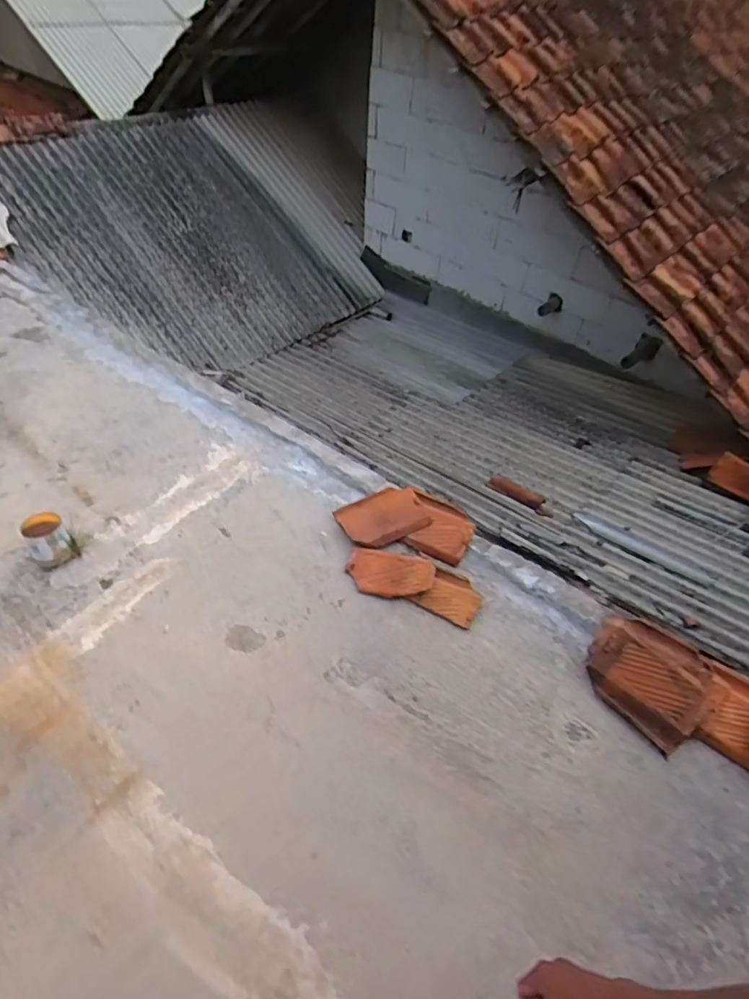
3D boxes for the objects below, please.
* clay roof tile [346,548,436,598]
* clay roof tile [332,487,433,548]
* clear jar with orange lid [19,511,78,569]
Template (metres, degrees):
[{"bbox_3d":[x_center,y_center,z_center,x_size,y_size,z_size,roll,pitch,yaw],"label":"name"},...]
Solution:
[{"bbox_3d":[0.054,0.244,1.755,0.280,0.039,0.152,7,47,1],"label":"clay roof tile"},{"bbox_3d":[0.029,0.062,1.906,0.296,0.040,0.216,-23,53,-4],"label":"clay roof tile"},{"bbox_3d":[-1.011,0.137,1.658,0.113,0.178,0.117,3,47,-3],"label":"clear jar with orange lid"}]

